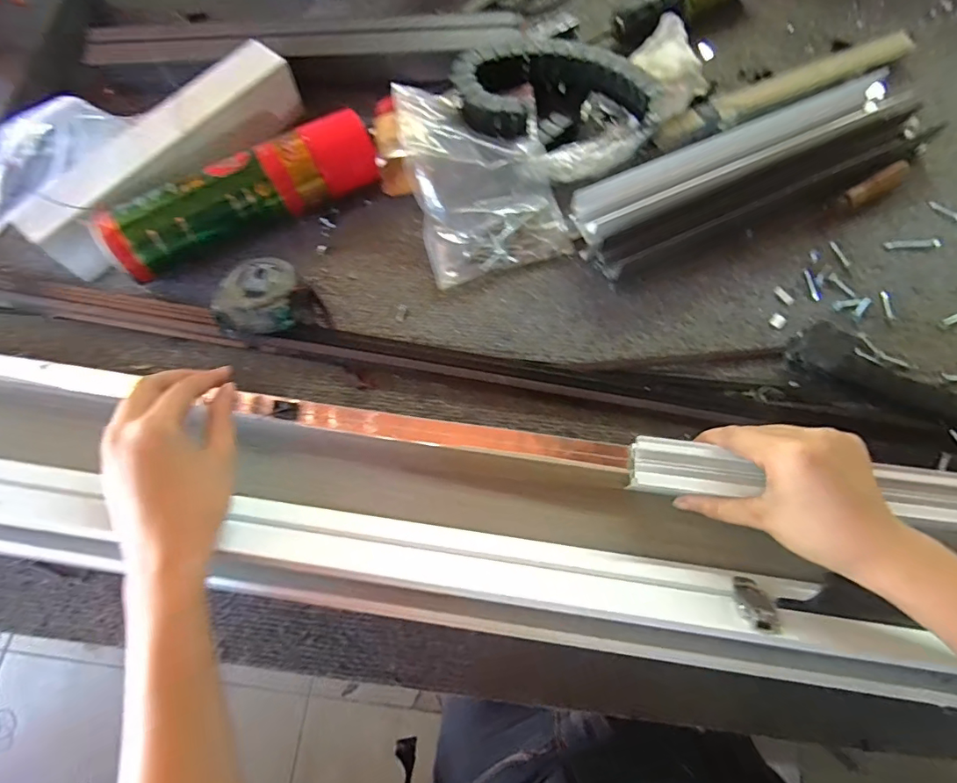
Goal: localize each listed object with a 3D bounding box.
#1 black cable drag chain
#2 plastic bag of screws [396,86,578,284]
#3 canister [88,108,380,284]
[{"bbox_3d":[0.073,-0.300,0.494,0.191,0.060,0.095,-6,70,-3],"label":"black cable drag chain"},{"bbox_3d":[-0.001,-0.213,0.475,0.135,0.053,0.204,-15,71,-6],"label":"plastic bag of screws"},{"bbox_3d":[-0.211,-0.179,0.456,0.251,0.070,0.065,-26,73,-9],"label":"canister"}]

